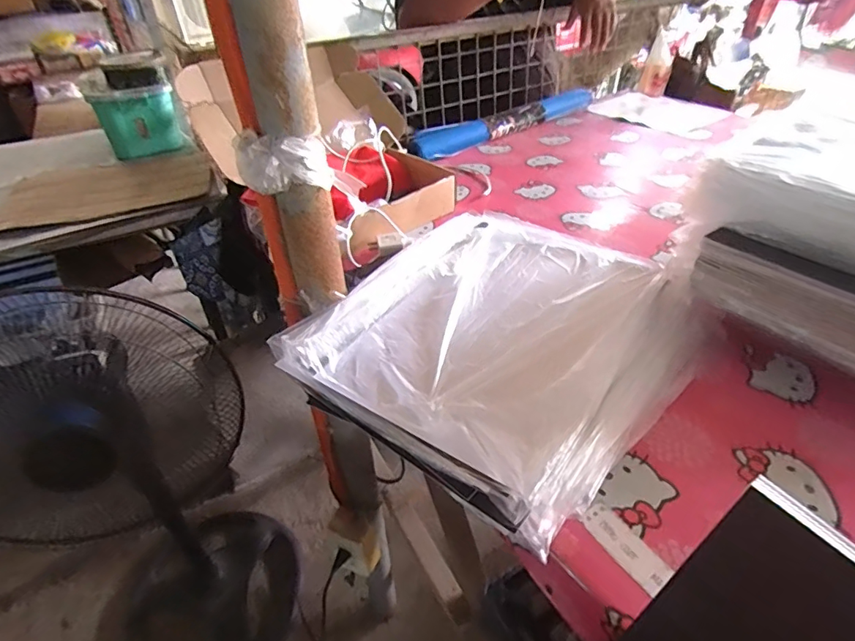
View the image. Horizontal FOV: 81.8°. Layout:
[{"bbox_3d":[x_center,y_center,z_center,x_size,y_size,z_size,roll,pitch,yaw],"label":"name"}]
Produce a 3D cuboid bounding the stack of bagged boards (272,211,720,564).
[{"bbox_3d":[0.088,0.020,0.579,0.354,0.075,0.388,27,47,32],"label":"stack of bagged boards"}]

